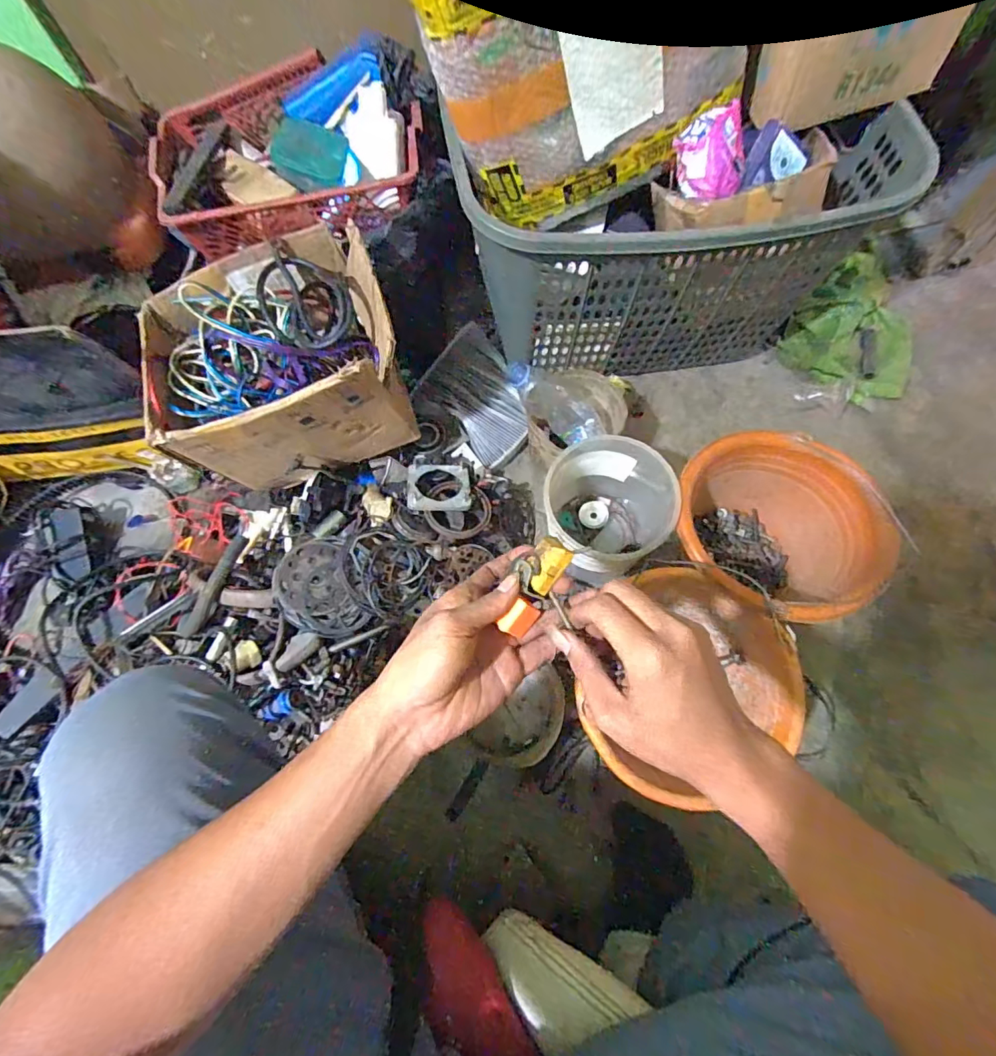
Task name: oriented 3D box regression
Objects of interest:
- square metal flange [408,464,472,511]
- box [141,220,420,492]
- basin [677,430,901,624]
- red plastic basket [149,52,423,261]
[{"bbox_3d":[-0.083,-0.060,0.705,0.090,0.017,0.085,4,51,-10],"label":"square metal flange"},{"bbox_3d":[-0.286,-0.212,0.667,0.296,0.189,0.238,-19,71,-5],"label":"box"},{"bbox_3d":[0.359,0.008,0.675,0.248,0.157,0.237,-1,70,2],"label":"basin"},{"bbox_3d":[-0.283,-0.515,0.666,0.353,0.087,0.272,-9,70,-1],"label":"red plastic basket"}]

